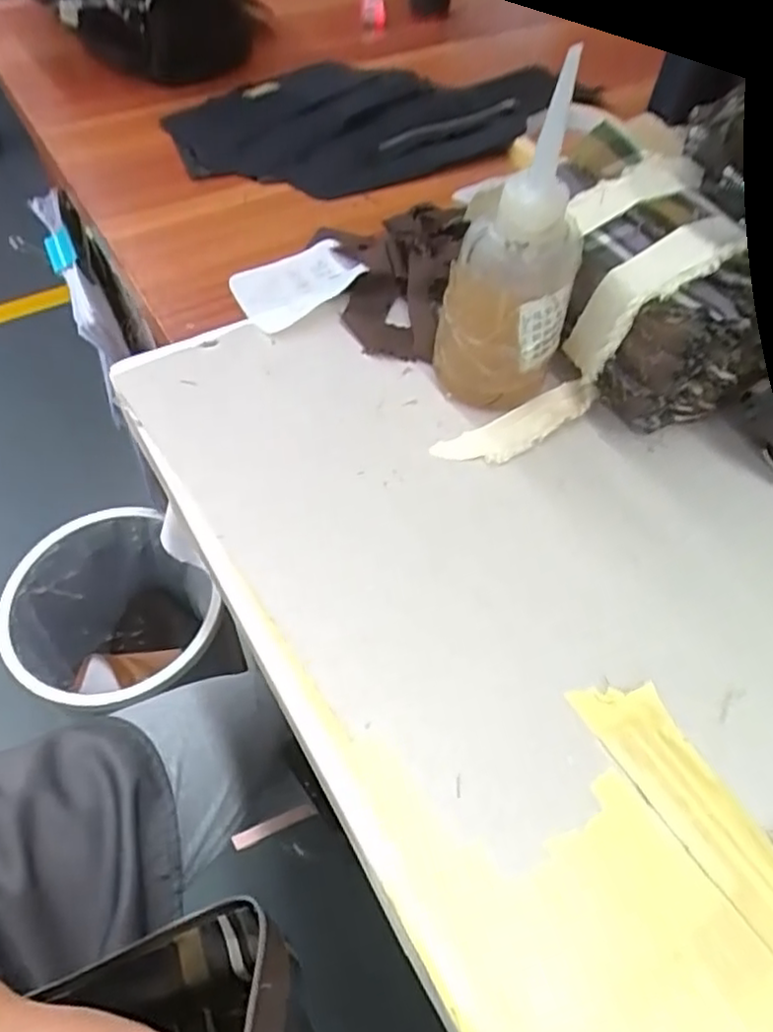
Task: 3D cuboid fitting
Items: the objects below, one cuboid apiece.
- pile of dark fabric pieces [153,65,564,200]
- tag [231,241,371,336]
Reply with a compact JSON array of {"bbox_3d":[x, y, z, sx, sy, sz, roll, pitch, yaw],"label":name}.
[{"bbox_3d":[-0.023,-0.358,0.595,0.322,0.026,0.209,-28,60,-21],"label":"pile of dark fabric pieces"},{"bbox_3d":[-0.061,-0.157,0.452,0.084,0.008,0.065,-30,56,-18],"label":"tag"}]

